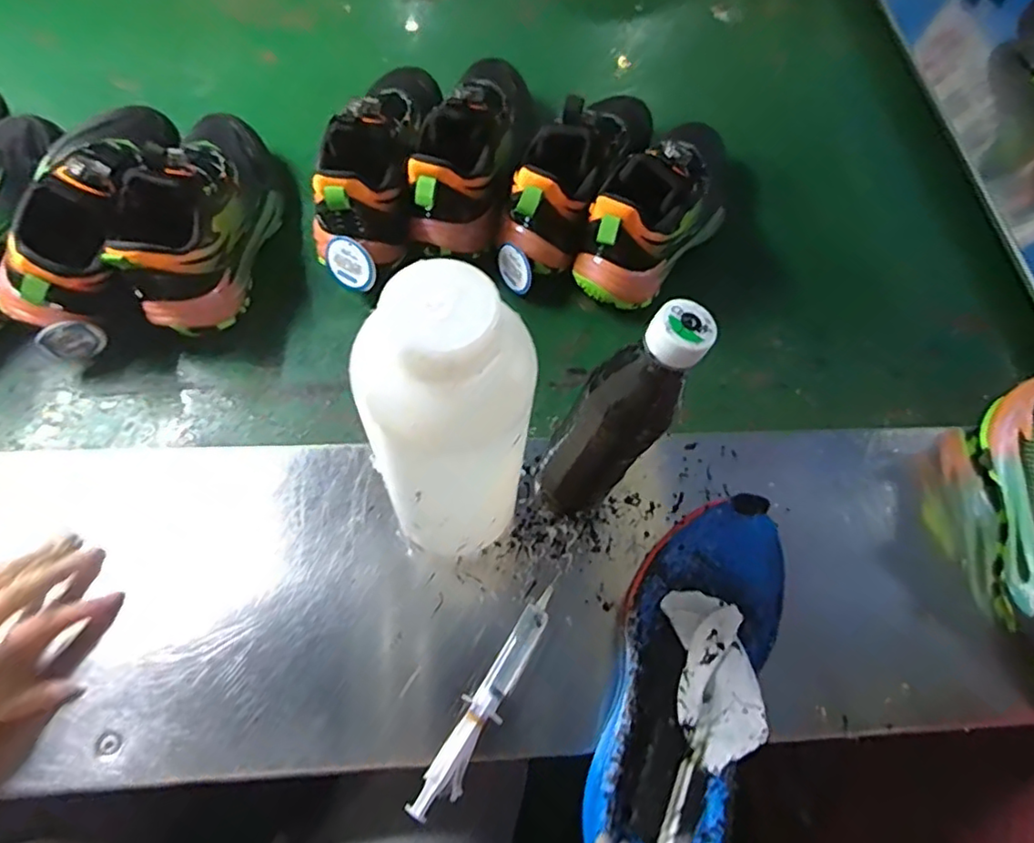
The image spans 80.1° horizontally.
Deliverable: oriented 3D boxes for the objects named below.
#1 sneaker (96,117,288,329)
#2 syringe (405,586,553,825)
[{"bbox_3d":[-0.289,-0.212,0.577,0.086,0.128,0.260,6,63,-1],"label":"sneaker"},{"bbox_3d":[-0.018,0.192,0.426,0.025,0.015,0.165,30,65,11],"label":"syringe"}]

